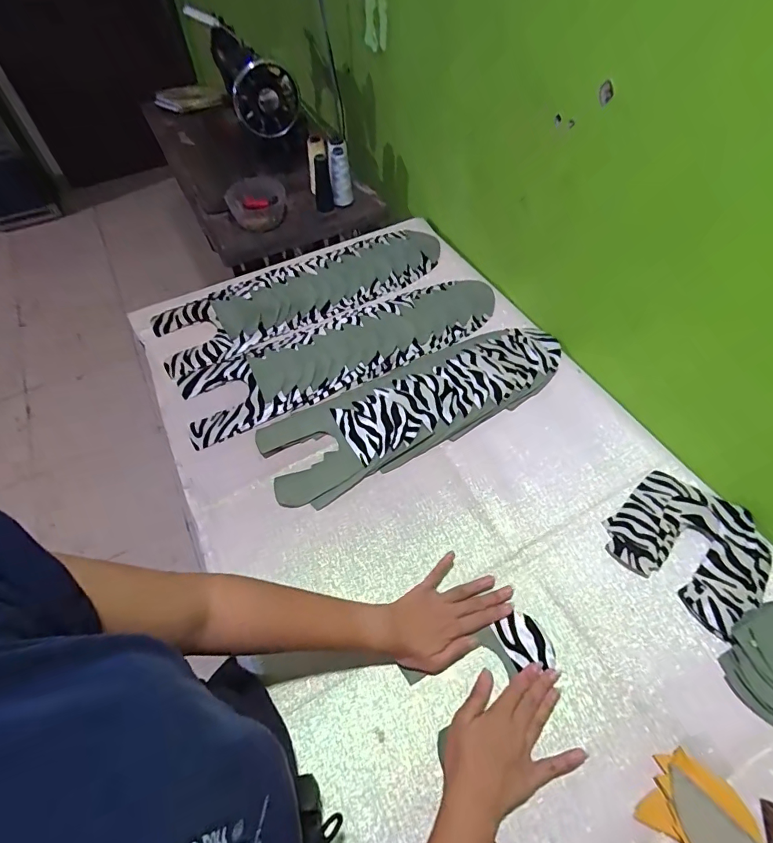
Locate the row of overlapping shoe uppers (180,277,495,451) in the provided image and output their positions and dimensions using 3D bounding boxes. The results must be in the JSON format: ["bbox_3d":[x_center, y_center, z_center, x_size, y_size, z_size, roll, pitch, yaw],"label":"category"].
[{"bbox_3d":[-0.061,-0.128,0.755,0.552,0.025,0.157,-25,61,-14],"label":"row of overlapping shoe uppers"}]

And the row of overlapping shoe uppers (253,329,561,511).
[{"bbox_3d":[0.054,-0.031,0.671,0.481,0.005,0.154,-25,61,-14],"label":"row of overlapping shoe uppers"}]

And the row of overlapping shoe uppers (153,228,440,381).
[{"bbox_3d":[-0.143,-0.247,0.823,0.545,0.023,0.149,-27,60,-17],"label":"row of overlapping shoe uppers"}]

